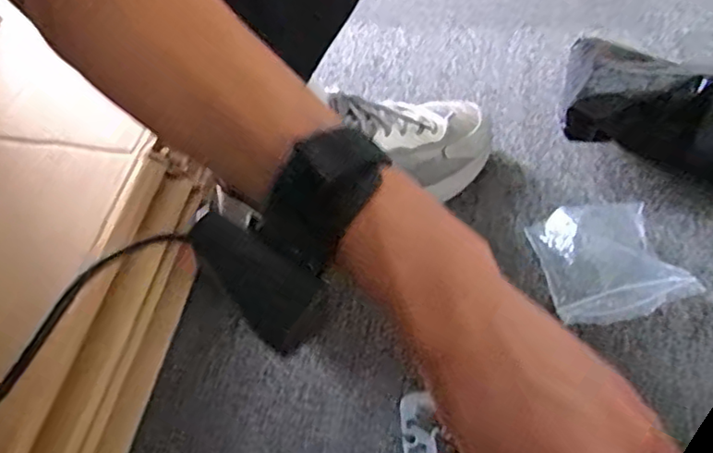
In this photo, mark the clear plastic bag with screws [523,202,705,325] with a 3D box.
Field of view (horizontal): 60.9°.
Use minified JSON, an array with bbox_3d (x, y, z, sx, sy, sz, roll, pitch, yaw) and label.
[{"bbox_3d":[0.195,0.026,0.482,0.105,0.030,0.102,-11,48,-6],"label":"clear plastic bag with screws"}]

